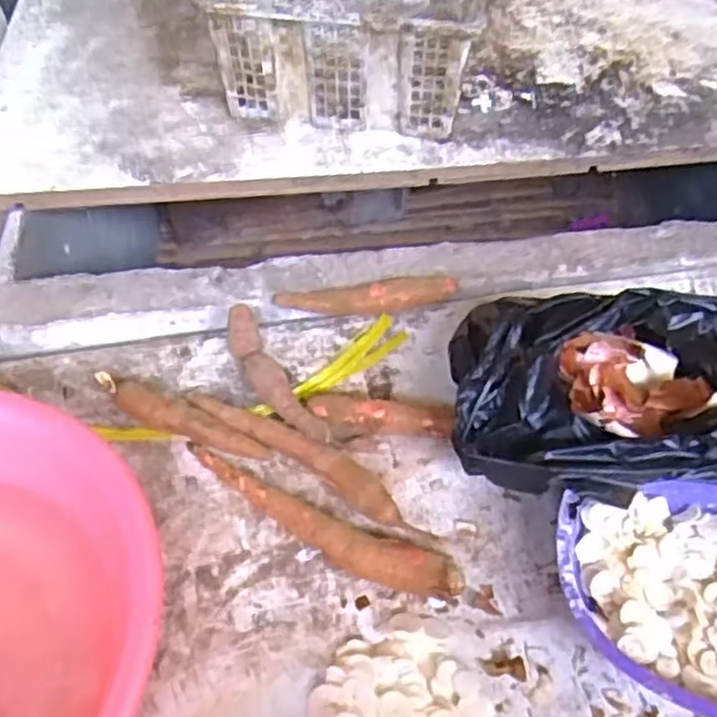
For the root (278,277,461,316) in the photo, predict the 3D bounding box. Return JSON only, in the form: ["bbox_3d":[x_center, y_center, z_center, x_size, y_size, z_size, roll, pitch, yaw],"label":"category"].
[{"bbox_3d":[0.010,-0.067,0.804,0.193,0.026,0.041,-8,51,-5],"label":"root"}]

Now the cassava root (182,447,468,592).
[{"bbox_3d":[-0.041,0.139,0.624,0.286,0.039,0.046,23,51,19],"label":"cassava root"}]

